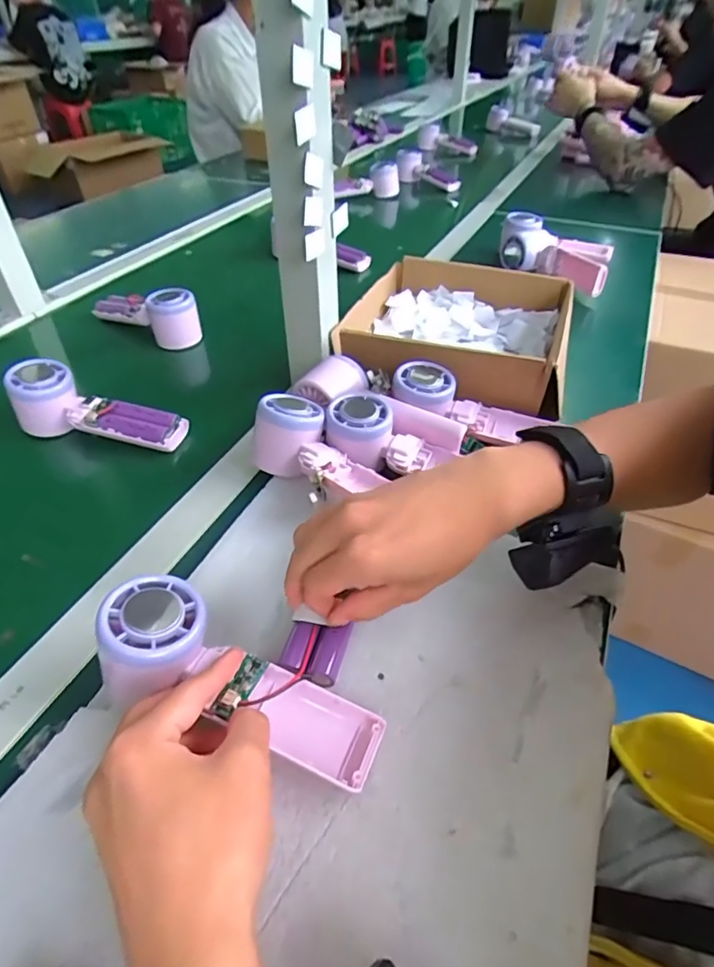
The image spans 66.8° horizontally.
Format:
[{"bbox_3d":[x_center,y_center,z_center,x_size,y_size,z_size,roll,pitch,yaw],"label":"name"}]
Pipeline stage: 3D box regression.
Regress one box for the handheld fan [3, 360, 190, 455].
[{"bbox_3d":[-0.244,-0.066,0.517,0.165,0.049,0.051,17,44,0],"label":"handheld fan"}]

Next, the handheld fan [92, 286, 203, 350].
[{"bbox_3d":[-0.264,-0.215,0.669,0.160,0.062,0.046,25,49,23],"label":"handheld fan"}]

